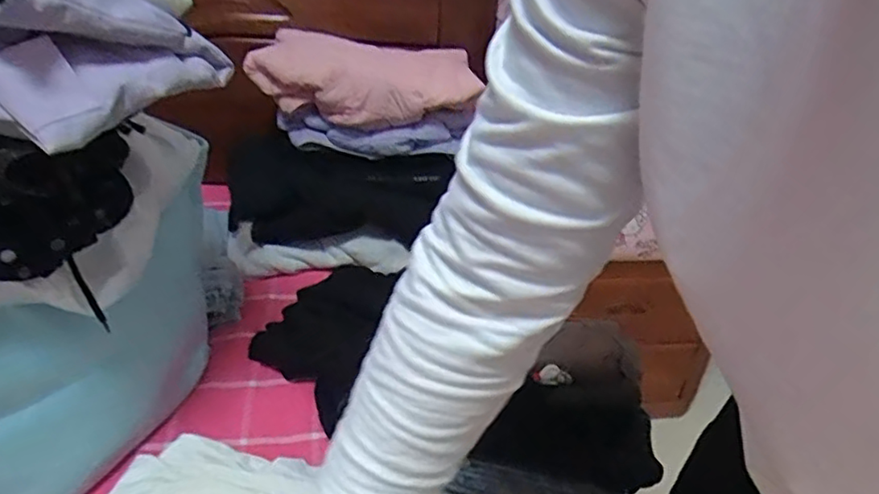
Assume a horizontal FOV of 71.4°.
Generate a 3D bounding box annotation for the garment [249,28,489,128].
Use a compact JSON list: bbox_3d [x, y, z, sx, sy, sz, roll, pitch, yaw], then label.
[{"bbox_3d":[-0.136,-0.318,1.167,0.418,0.104,0.229,6,31,-1],"label":"garment"}]

